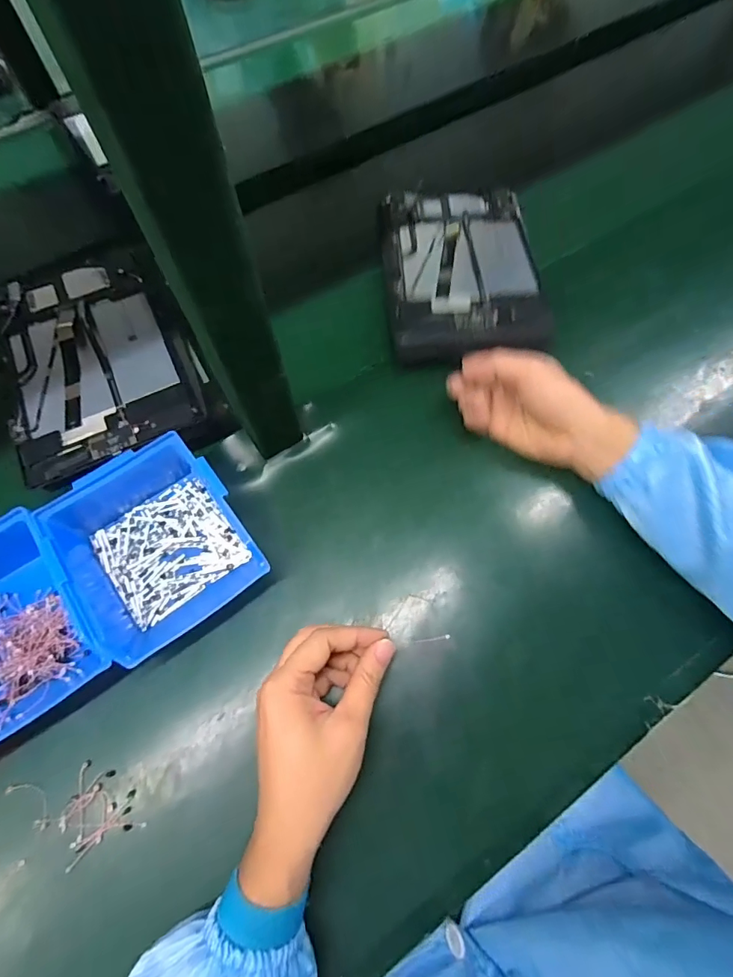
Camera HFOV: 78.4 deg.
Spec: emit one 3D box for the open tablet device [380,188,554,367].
[{"bbox_3d":[0.100,-0.239,0.475,0.155,0.010,0.273,-4,60,2],"label":"open tablet device"}]

